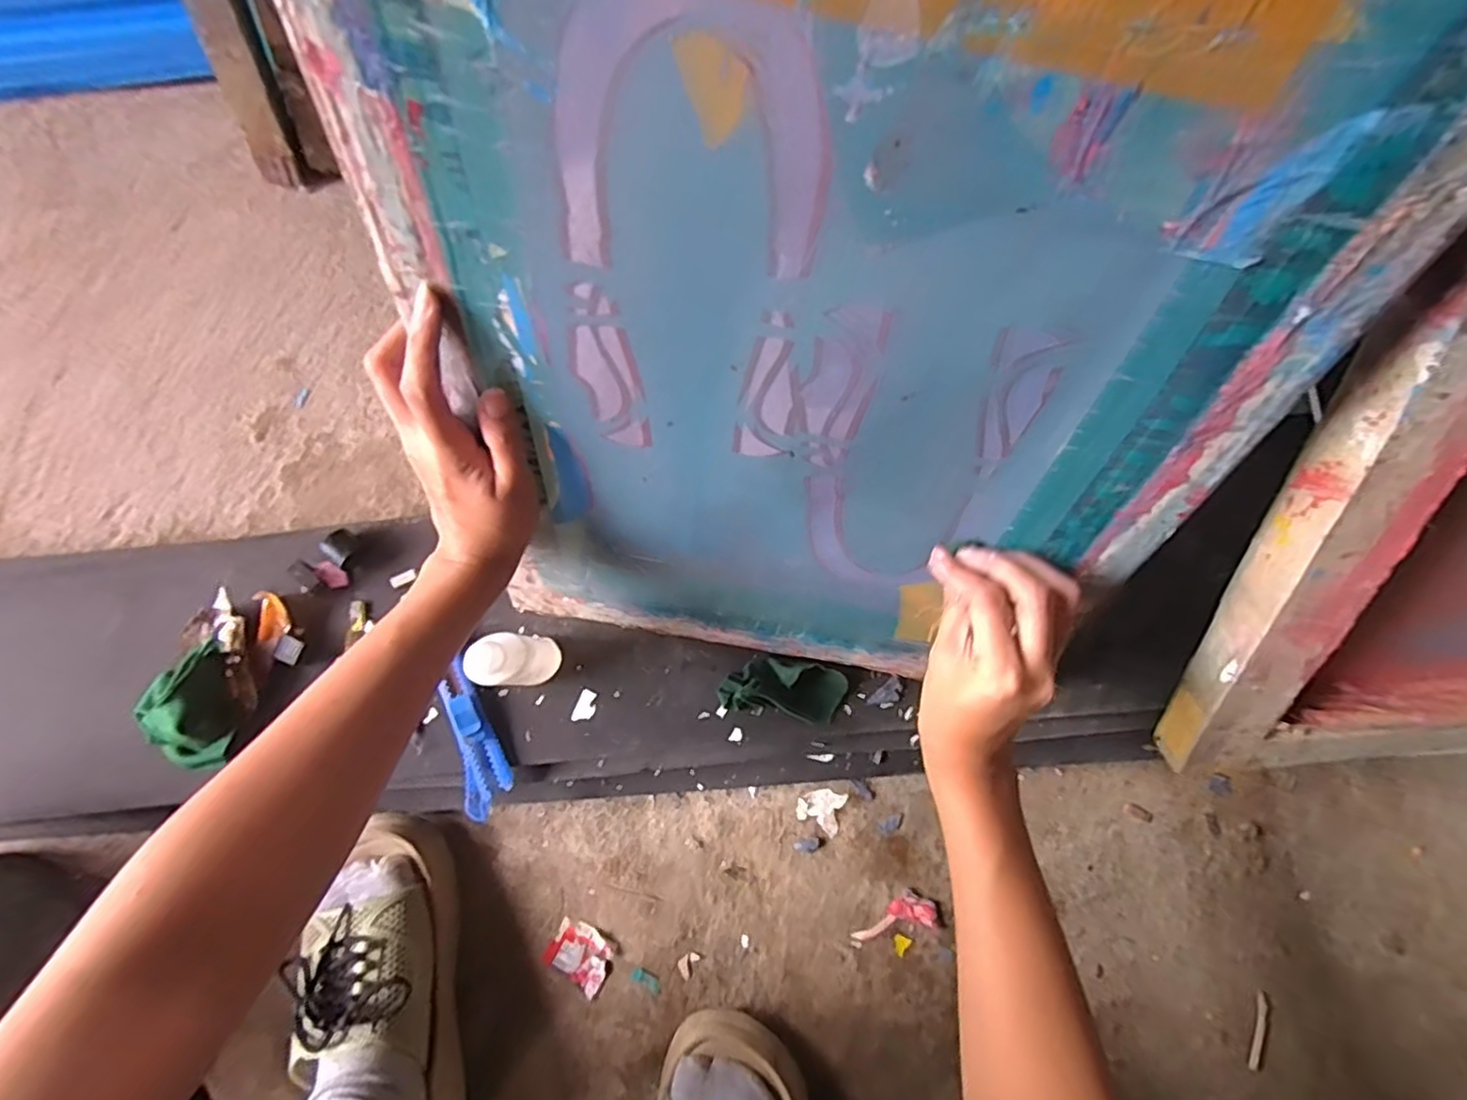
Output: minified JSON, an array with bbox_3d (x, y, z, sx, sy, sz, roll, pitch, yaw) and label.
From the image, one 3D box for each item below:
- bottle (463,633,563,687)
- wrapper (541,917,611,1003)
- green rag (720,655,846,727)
[{"bbox_3d":[-0.138,0.071,0.421,0.031,0.097,0.031,0,79,1],"label":"bottle"},{"bbox_3d":[-0.115,0.304,0.486,0.047,0.004,0.040,29,81,6],"label":"wrapper"},{"bbox_3d":[0.035,0.097,0.454,0.084,0.017,0.039,10,80,3],"label":"green rag"}]

